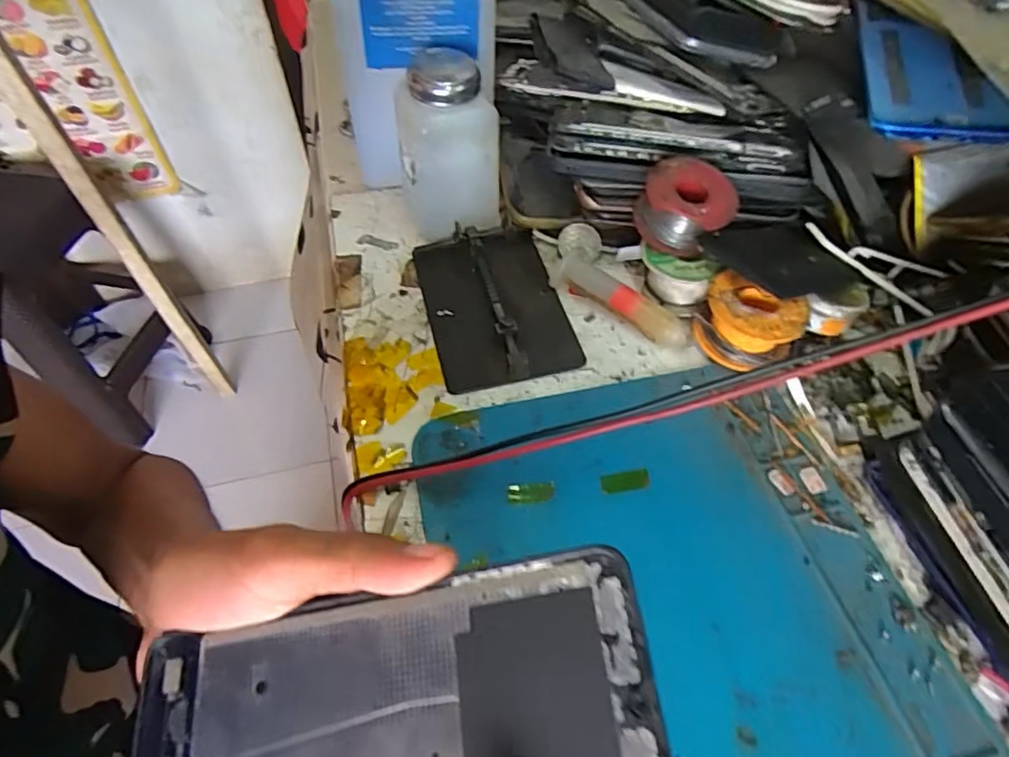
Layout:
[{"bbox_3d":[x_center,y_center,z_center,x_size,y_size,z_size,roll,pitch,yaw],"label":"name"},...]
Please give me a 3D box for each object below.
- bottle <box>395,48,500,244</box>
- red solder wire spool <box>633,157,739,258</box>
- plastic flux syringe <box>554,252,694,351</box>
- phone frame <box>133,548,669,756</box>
[{"bbox_3d":[-0.035,-0.138,0.363,0.057,0.099,0.054,-16,55,-13],"label":"bottle"},{"bbox_3d":[0.106,-0.101,0.345,0.054,0.036,0.050,0,53,-1],"label":"red solder wire spool"},{"bbox_3d":[0.069,-0.046,0.347,0.089,0.018,0.019,32,59,21],"label":"plastic flux syringe"},{"bbox_3d":[-0.038,0.096,0.156,0.157,0.004,0.071,-17,62,16],"label":"phone frame"}]

